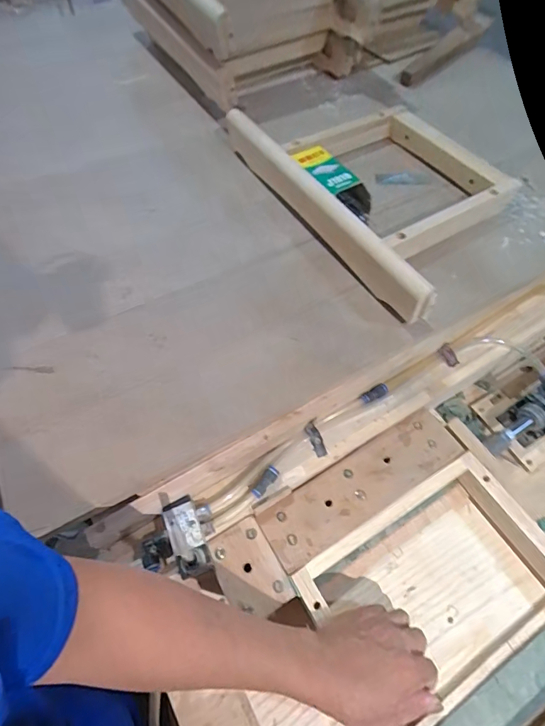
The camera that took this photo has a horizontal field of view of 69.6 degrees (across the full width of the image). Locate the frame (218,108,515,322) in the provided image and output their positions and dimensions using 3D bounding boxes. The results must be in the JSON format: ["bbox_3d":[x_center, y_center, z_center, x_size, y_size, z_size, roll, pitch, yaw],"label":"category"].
[{"bbox_3d":[0.189,-0.313,0.641,0.344,0.072,0.480,-30,64,-16],"label":"frame"}]

